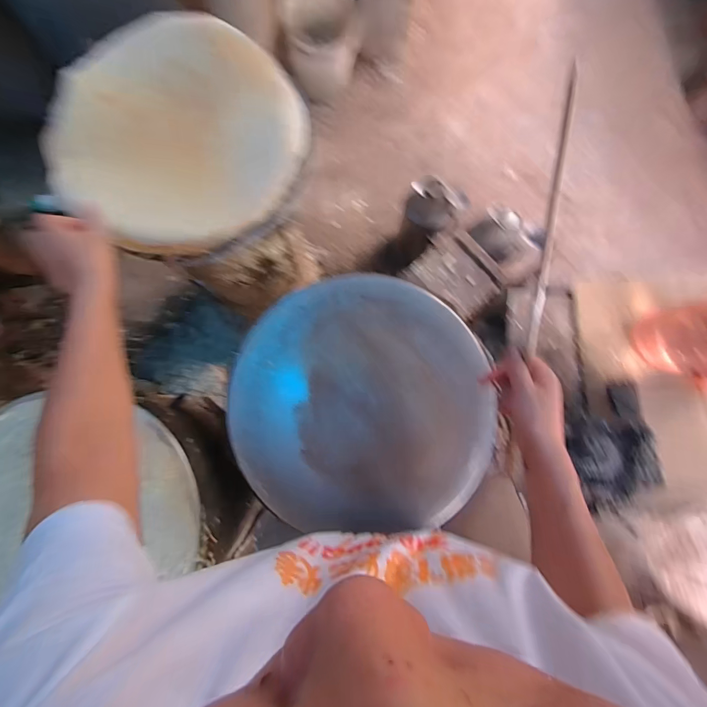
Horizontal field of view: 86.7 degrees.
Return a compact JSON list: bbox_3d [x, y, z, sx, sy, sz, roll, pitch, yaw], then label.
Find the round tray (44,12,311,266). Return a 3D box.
[{"bbox_3d":[-0.245,-0.305,0.545,0.319,0.081,0.329,34,82,6],"label":"round tray"}]

